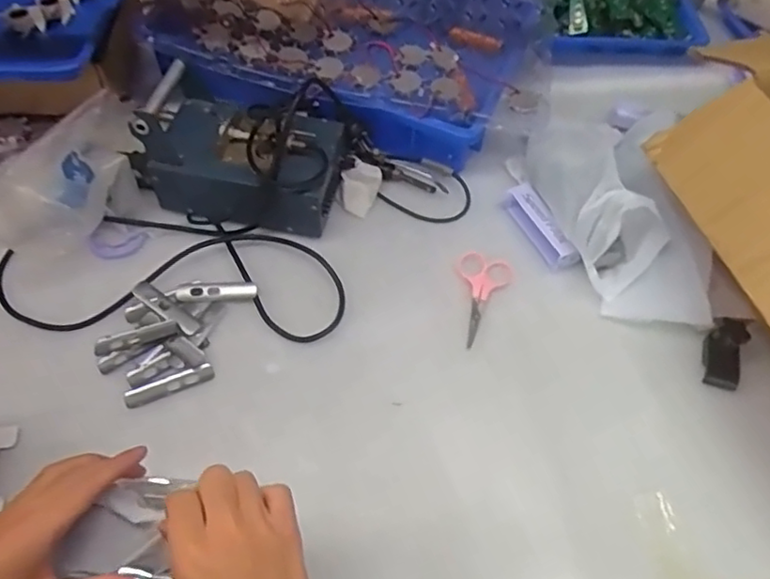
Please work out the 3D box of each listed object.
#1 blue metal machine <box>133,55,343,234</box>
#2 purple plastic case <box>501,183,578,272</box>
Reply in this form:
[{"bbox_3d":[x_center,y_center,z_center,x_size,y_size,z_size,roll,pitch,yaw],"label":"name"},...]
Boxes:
[{"bbox_3d":[-0.154,-0.140,0.665,0.211,0.098,0.119,9,58,3],"label":"blue metal machine"},{"bbox_3d":[0.164,-0.066,0.673,0.027,0.025,0.108,-24,64,-13],"label":"purple plastic case"}]

